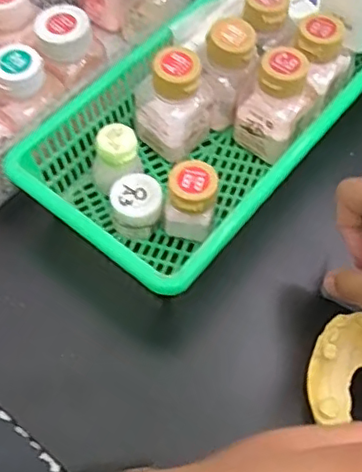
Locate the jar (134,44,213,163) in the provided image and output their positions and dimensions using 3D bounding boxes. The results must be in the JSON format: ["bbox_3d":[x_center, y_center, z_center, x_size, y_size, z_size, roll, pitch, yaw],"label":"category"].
[{"bbox_3d":[-0.005,-0.087,0.372,0.043,0.067,0.042,38,66,17],"label":"jar"}]

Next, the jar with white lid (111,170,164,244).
[{"bbox_3d":[-0.027,-0.018,0.362,0.029,0.028,0.032,-2,61,-3],"label":"jar with white lid"}]

